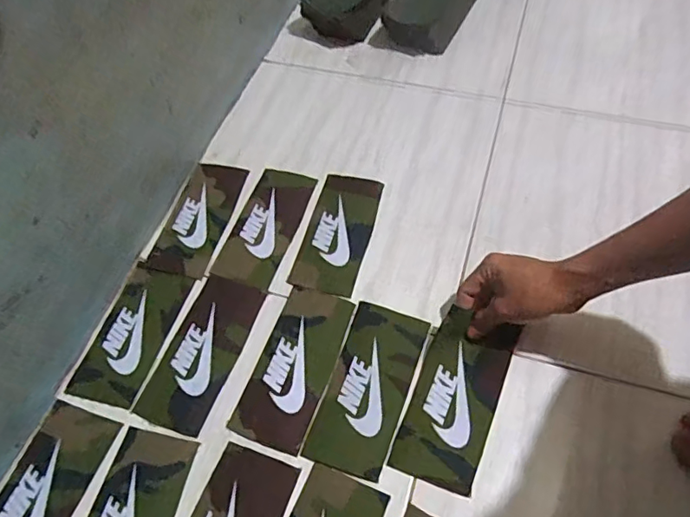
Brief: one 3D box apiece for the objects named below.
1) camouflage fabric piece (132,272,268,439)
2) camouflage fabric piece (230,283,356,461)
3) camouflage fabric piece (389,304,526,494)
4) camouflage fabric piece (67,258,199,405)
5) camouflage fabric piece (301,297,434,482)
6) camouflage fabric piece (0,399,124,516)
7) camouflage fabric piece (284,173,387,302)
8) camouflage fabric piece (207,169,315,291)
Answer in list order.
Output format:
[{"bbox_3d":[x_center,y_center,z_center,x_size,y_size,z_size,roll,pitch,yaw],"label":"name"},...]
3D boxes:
[{"bbox_3d":[-0.155,0.098,0.580,0.078,0.004,0.175,15,58,14],"label":"camouflage fabric piece"},{"bbox_3d":[-0.053,0.110,0.564,0.078,0.004,0.173,15,59,14],"label":"camouflage fabric piece"},{"bbox_3d":[0.112,0.135,0.532,0.081,0.019,0.174,19,64,17],"label":"camouflage fabric piece"},{"bbox_3d":[-0.238,0.082,0.599,0.080,0.006,0.162,12,58,12],"label":"camouflage fabric piece"},{"bbox_3d":[0.025,0.129,0.546,0.079,0.005,0.174,15,58,14],"label":"camouflage fabric piece"},{"bbox_3d":[-0.293,0.230,0.506,0.080,0.006,0.175,15,59,11],"label":"camouflage fabric piece"},{"bbox_3d":[-0.007,-0.038,0.657,0.078,0.008,0.179,11,58,11],"label":"camouflage fabric piece"},{"bbox_3d":[-0.099,-0.045,0.671,0.076,0.005,0.177,12,58,12],"label":"camouflage fabric piece"}]

